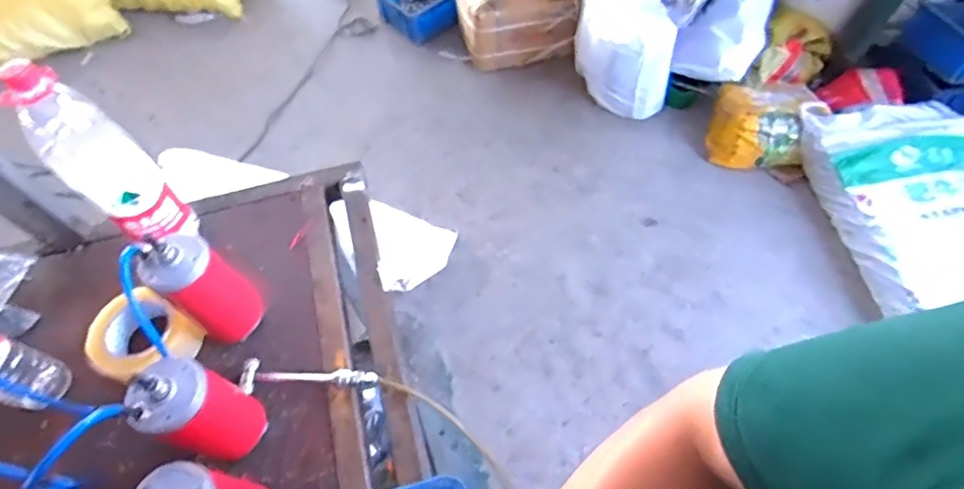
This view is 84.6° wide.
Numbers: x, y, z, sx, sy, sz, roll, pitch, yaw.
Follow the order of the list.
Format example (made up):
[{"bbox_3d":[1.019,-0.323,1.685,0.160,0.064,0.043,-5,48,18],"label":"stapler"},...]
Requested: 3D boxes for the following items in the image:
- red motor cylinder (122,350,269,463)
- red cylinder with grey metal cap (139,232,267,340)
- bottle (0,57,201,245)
[{"bbox_3d":[-0.305,0.183,0.578,0.070,0.186,0.077,14,61,11],"label":"red motor cylinder"},{"bbox_3d":[-0.341,0.057,0.658,0.064,0.174,0.077,33,66,20],"label":"red cylinder with grey metal cap"},{"bbox_3d":[-0.467,-0.092,0.669,0.082,0.277,0.091,33,66,20],"label":"bottle"}]

